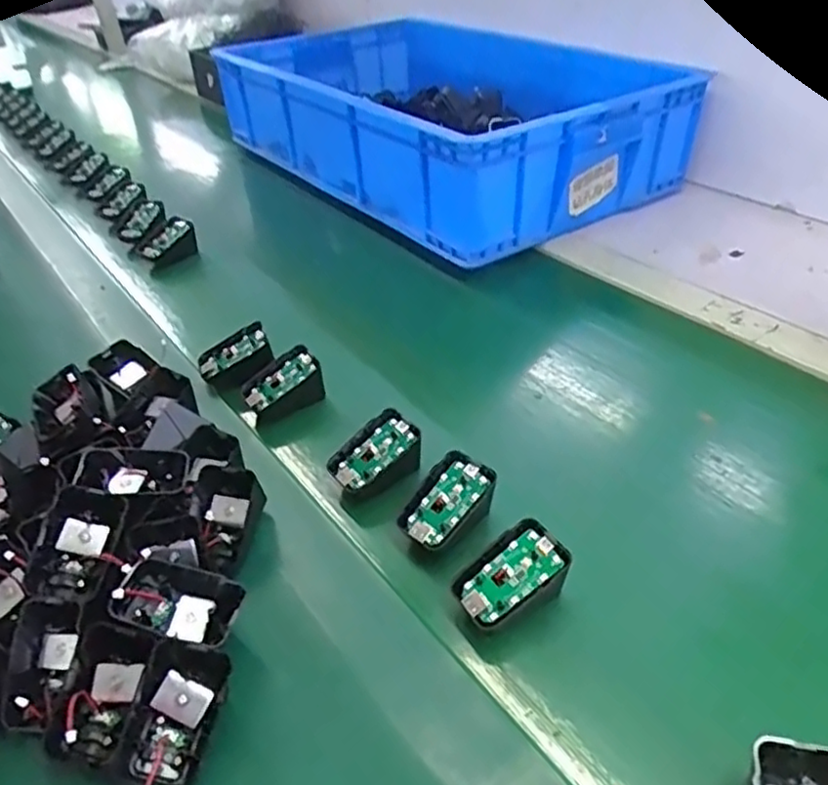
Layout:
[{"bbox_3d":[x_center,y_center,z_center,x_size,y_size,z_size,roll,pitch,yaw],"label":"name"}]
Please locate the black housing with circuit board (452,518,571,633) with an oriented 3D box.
[{"bbox_3d":[0.058,0.115,0.412,0.065,0.040,0.042,-23,42,-21],"label":"black housing with circuit board"}]

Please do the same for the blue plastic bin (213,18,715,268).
[{"bbox_3d":[0.001,-0.416,0.976,0.392,0.128,0.706,-27,43,-25],"label":"blue plastic bin"}]

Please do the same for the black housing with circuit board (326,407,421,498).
[{"bbox_3d":[-0.029,0.049,0.501,0.065,0.038,0.040,-27,44,-25],"label":"black housing with circuit board"}]

